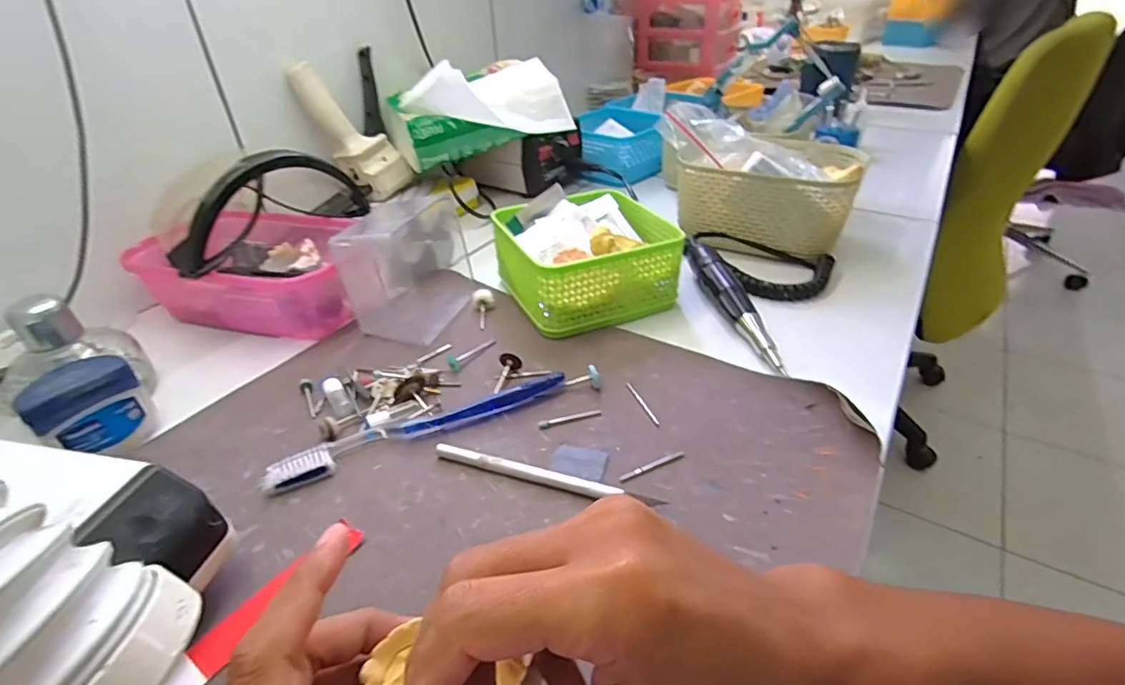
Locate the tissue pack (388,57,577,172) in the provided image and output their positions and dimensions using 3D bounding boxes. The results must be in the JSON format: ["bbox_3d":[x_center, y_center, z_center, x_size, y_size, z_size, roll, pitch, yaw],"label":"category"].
[{"bbox_3d":[-0.086,-0.251,0.596,0.193,0.086,0.097,-13,37,-14],"label":"tissue pack"}]

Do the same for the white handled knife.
[{"bbox_3d":[-0.012,0.076,0.310,0.135,0.005,0.009,10,37,17],"label":"white handled knife"}]

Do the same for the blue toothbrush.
[{"bbox_3d":[-0.087,0.052,0.348,0.188,0.013,0.019,-18,38,-21],"label":"blue toothbrush"}]

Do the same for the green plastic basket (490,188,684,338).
[{"bbox_3d":[0.018,-0.077,0.479,0.138,0.062,0.137,-16,38,-18],"label":"green plastic basket"}]

